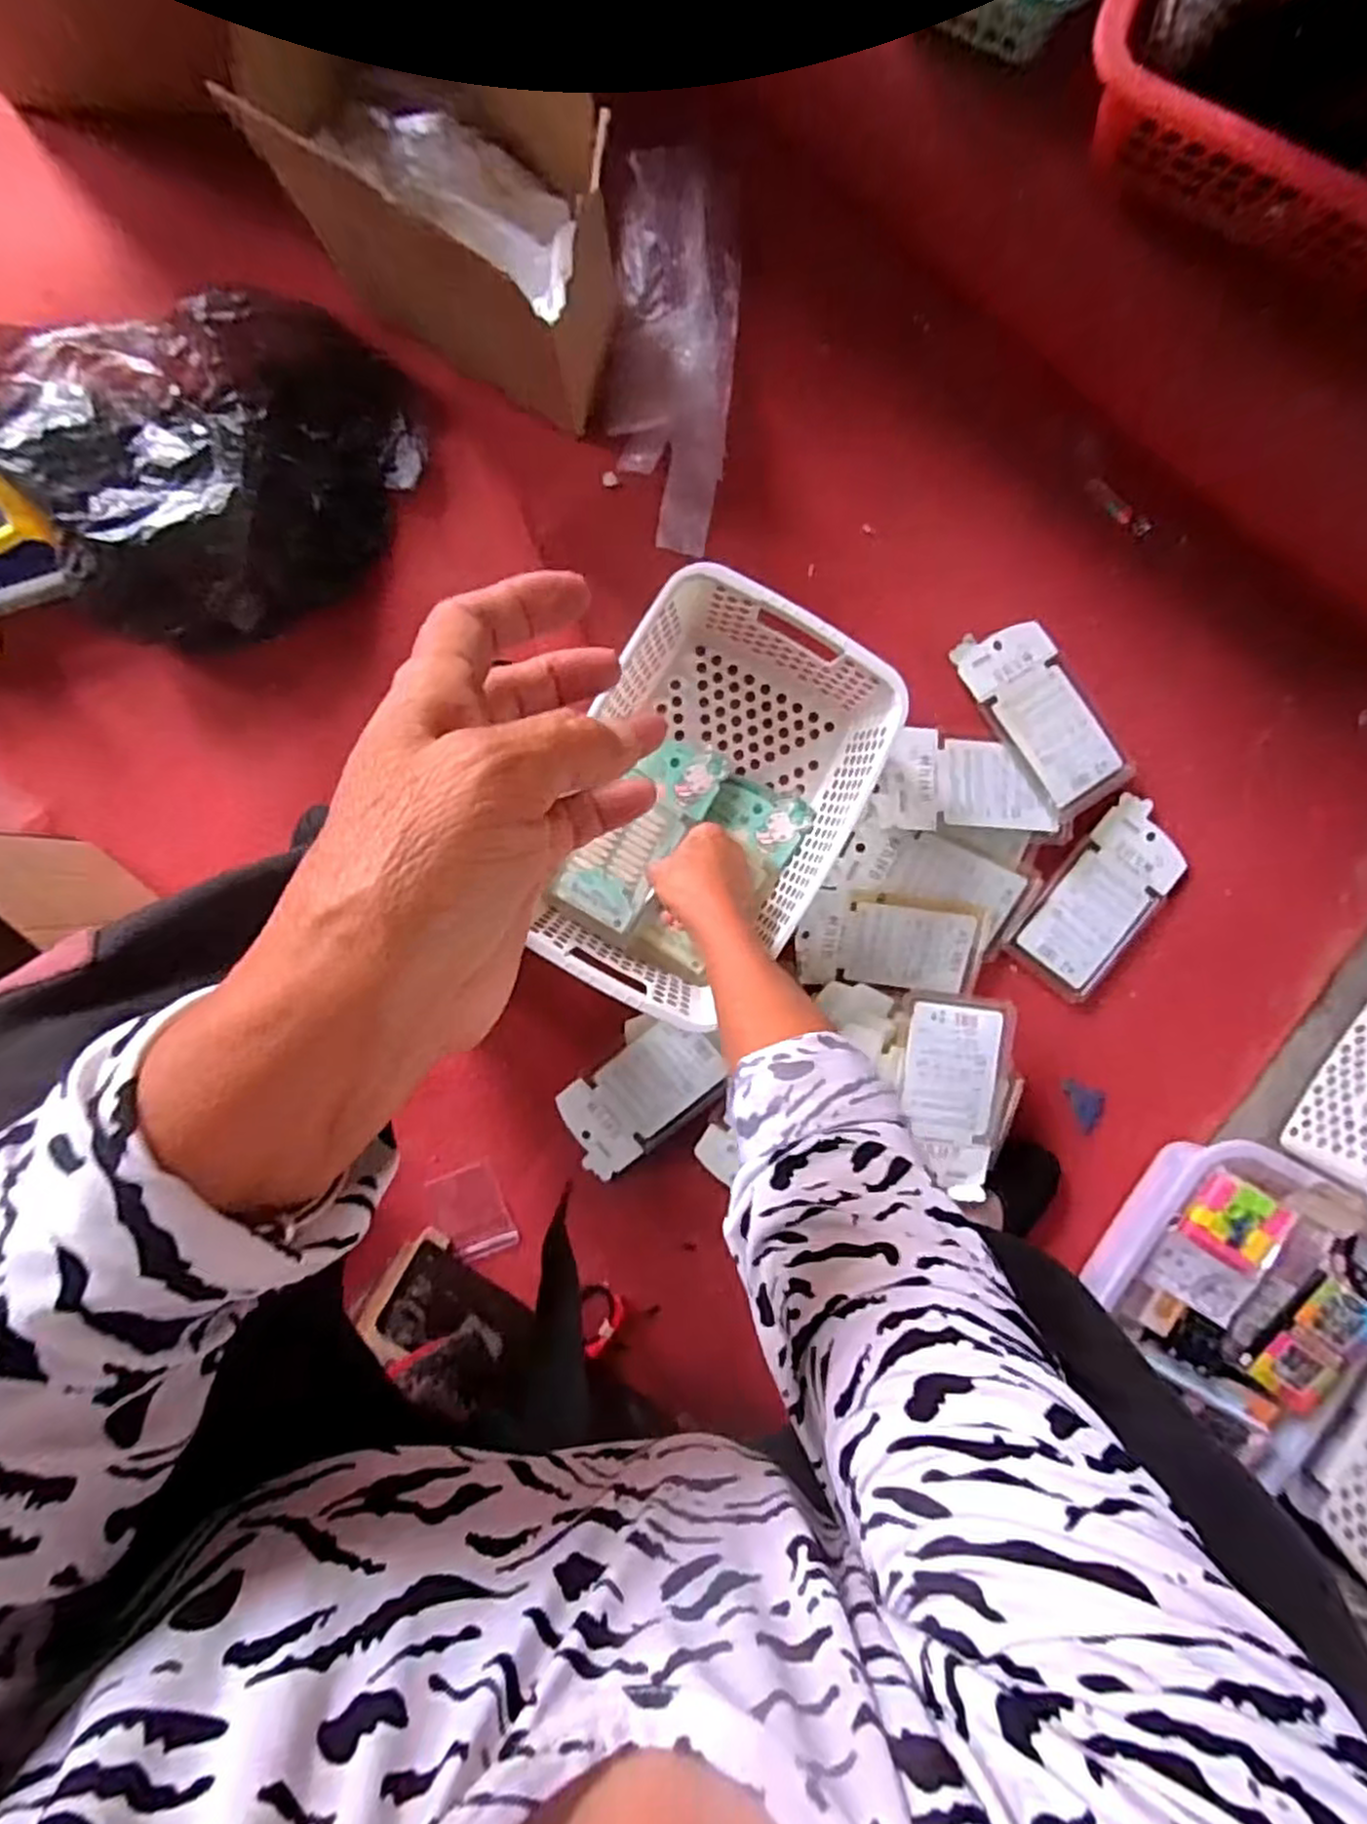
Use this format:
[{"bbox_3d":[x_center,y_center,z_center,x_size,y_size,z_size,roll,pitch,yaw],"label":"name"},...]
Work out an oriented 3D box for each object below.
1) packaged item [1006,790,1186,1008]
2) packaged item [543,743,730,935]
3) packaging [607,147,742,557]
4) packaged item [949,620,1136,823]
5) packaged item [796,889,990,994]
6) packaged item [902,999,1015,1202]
[{"bbox_3d":[0.358,-0.009,0.629,0.089,0.010,0.163,37,93,-5],"label":"packaged item"},{"bbox_3d":[-0.034,-0.063,0.598,0.066,0.028,0.171,33,94,-5],"label":"packaged item"},{"bbox_3d":[-0.007,-0.417,0.545,0.090,0.045,0.257,3,96,-2],"label":"packaging"},{"bbox_3d":[0.296,-0.162,0.603,0.081,0.016,0.167,-37,96,2],"label":"packaged item"},{"bbox_3d":[0.175,0.026,0.618,0.152,0.013,0.077,3,96,-2],"label":"packaged item"},{"bbox_3d":[0.217,0.147,0.589,0.082,0.014,0.150,4,96,-3],"label":"packaged item"}]

